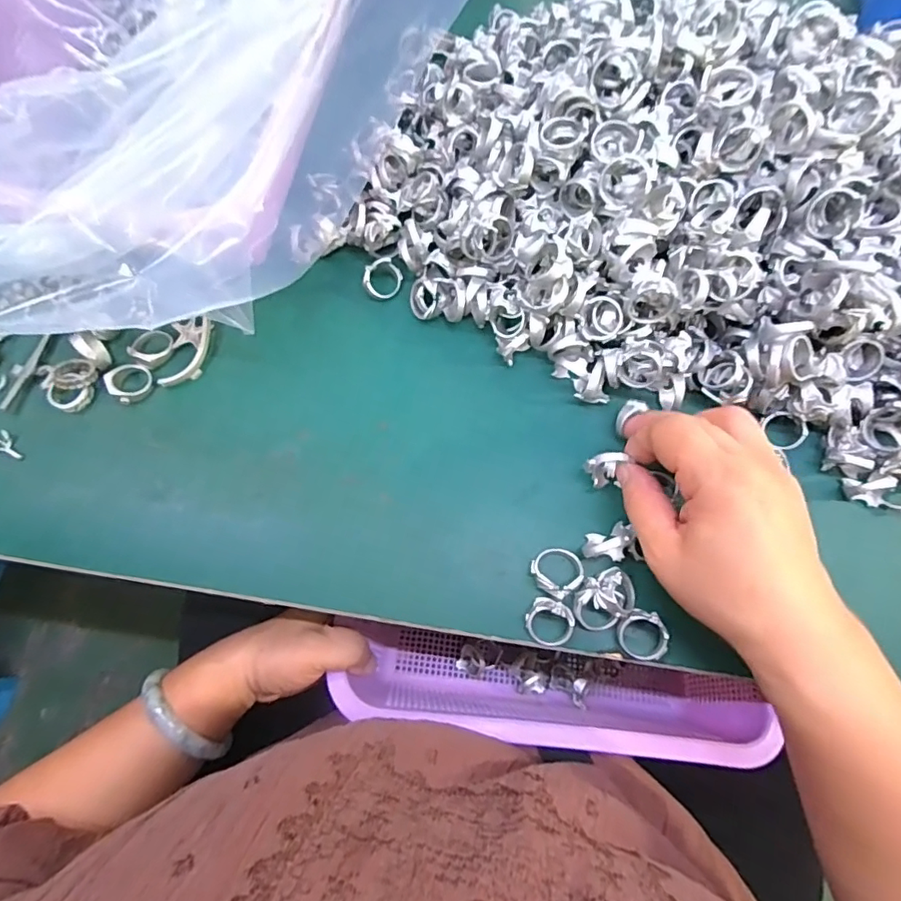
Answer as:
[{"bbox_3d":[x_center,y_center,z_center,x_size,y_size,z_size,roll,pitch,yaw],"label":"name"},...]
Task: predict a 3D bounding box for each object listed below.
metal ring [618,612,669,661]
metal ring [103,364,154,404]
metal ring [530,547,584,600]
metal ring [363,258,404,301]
[{"bbox_3d":[0.098,0.095,0.264,0.024,0.004,0.026,2,97,14],"label":"metal ring"},{"bbox_3d":[-0.192,-0.042,0.308,0.023,0.010,0.024,0,74,1],"label":"metal ring"},{"bbox_3d":[0.056,0.064,0.275,0.025,0.014,0.025,0,74,1],"label":"metal ring"},{"bbox_3d":[-0.043,-0.109,0.329,0.024,0.008,0.025,-3,99,-21],"label":"metal ring"}]

